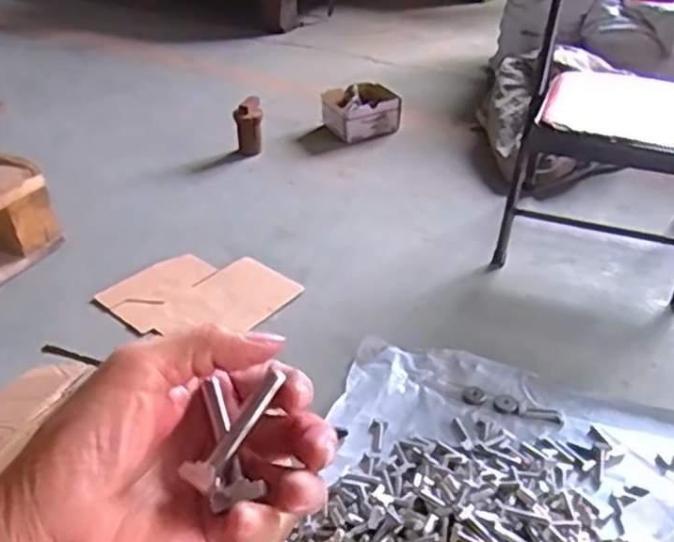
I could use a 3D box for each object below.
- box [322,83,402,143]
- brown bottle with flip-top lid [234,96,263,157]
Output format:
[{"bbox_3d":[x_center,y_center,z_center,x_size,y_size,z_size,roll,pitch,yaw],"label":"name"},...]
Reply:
[{"bbox_3d":[0.056,-0.399,1.741,0.165,0.091,0.169,-17,37,-24],"label":"box"},{"bbox_3d":[-0.204,-0.334,1.607,0.062,0.120,0.046,-8,34,-12],"label":"brown bottle with flip-top lid"}]

